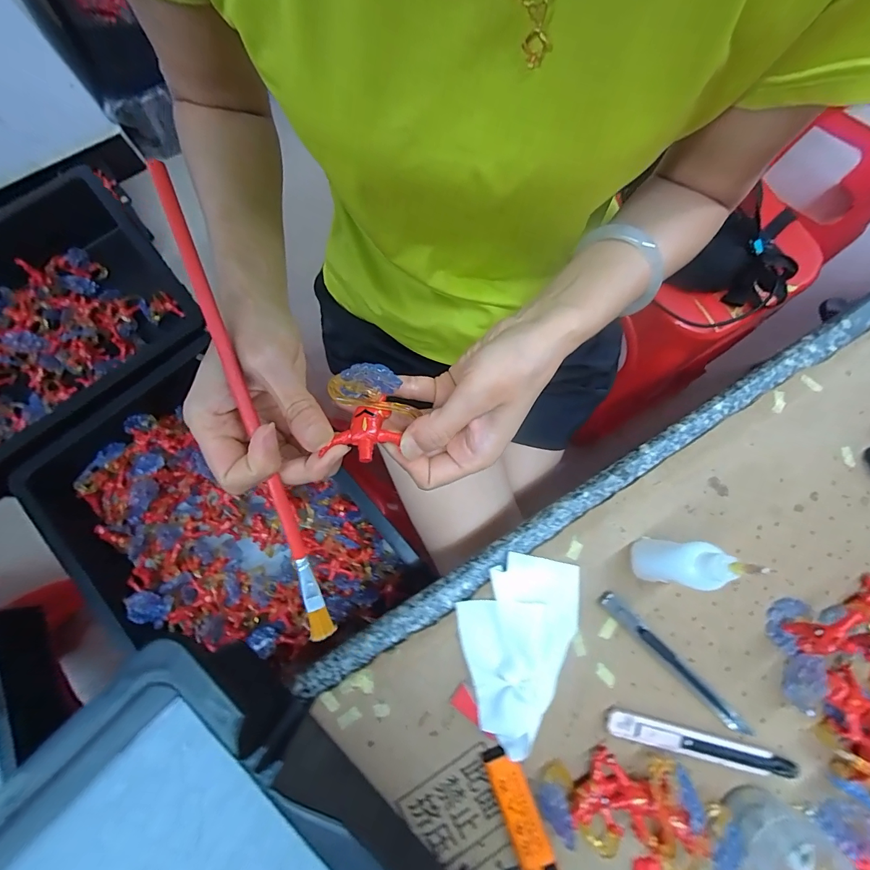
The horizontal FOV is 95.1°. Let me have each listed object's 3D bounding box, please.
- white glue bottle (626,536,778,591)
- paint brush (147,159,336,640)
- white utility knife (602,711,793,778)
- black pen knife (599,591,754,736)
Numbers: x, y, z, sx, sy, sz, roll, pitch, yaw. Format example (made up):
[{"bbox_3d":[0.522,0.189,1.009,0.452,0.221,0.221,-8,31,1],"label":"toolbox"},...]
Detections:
[{"bbox_3d":[0.161,0.083,0.254,0.024,0.101,0.029,10,78,0],"label":"white glue bottle"},{"bbox_3d":[-0.099,-0.006,0.211,0.011,0.006,0.257,-17,99,-5],"label":"paint brush"},{"bbox_3d":[0.183,0.213,0.274,0.128,0.011,0.017,15,78,2],"label":"white utility knife"},{"bbox_3d":[0.172,0.164,0.282,0.134,0.010,0.012,44,80,7],"label":"black pen knife"}]

